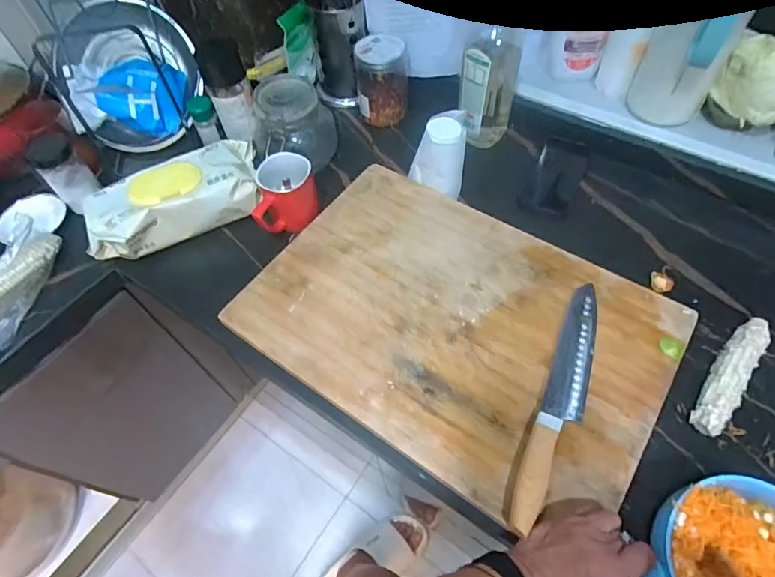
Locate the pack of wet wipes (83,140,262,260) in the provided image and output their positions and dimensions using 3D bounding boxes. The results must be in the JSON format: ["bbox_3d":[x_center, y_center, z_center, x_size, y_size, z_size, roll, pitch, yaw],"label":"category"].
[{"bbox_3d":[-0.301,-0.132,0.661,0.238,0.068,0.107,-23,59,-11],"label":"pack of wet wipes"}]

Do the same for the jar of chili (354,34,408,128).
[{"bbox_3d":[-0.009,-0.341,0.767,0.081,0.110,0.078,-1,58,2],"label":"jar of chili"}]

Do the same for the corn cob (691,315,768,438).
[{"bbox_3d":[0.386,0.096,0.522,0.035,0.027,0.167,34,66,22],"label":"corn cob"}]

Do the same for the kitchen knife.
[{"bbox_3d":[0.194,0.116,0.506,0.044,0.017,0.291,21,61,15],"label":"kitchen knife"}]

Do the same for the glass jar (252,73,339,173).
[{"bbox_3d":[-0.148,-0.247,0.706,0.100,0.115,0.118,18,61,14],"label":"glass jar"}]

